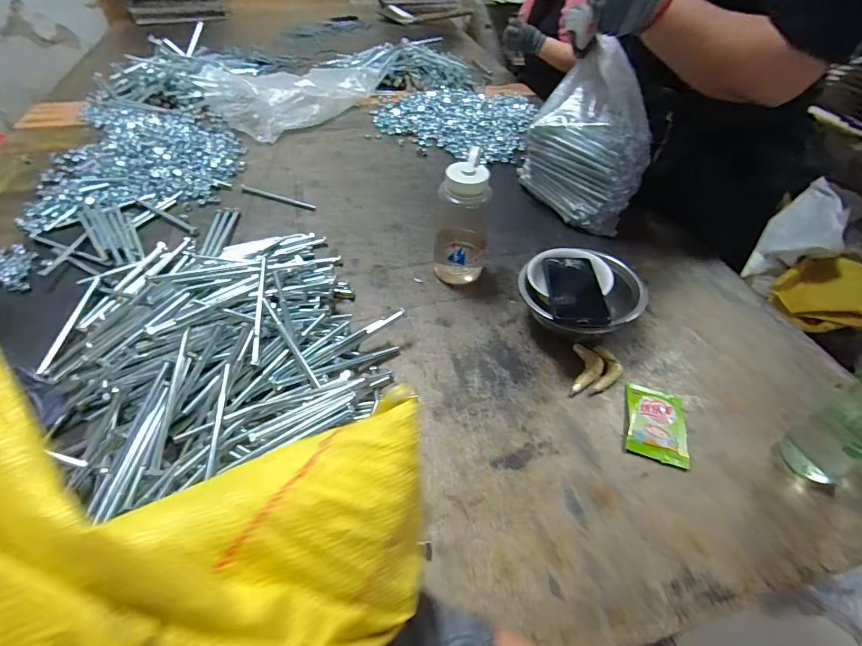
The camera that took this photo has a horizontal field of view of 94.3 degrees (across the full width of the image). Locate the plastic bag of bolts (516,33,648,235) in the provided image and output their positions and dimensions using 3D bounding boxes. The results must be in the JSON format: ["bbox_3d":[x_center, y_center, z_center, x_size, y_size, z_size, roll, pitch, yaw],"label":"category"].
[{"bbox_3d":[0.306,-0.360,0.791,0.098,0.310,0.241,-36,59,-28],"label":"plastic bag of bolts"}]

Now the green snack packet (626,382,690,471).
[{"bbox_3d":[0.308,0.137,0.546,0.076,0.013,0.109,16,50,12],"label":"green snack packet"}]

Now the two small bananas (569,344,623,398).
[{"bbox_3d":[0.251,0.070,0.606,0.067,0.015,0.102,13,50,10],"label":"two small bananas"}]

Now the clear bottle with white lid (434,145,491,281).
[{"bbox_3d":[0.053,-0.165,0.680,0.091,0.206,0.089,5,49,3],"label":"clear bottle with white lid"}]

